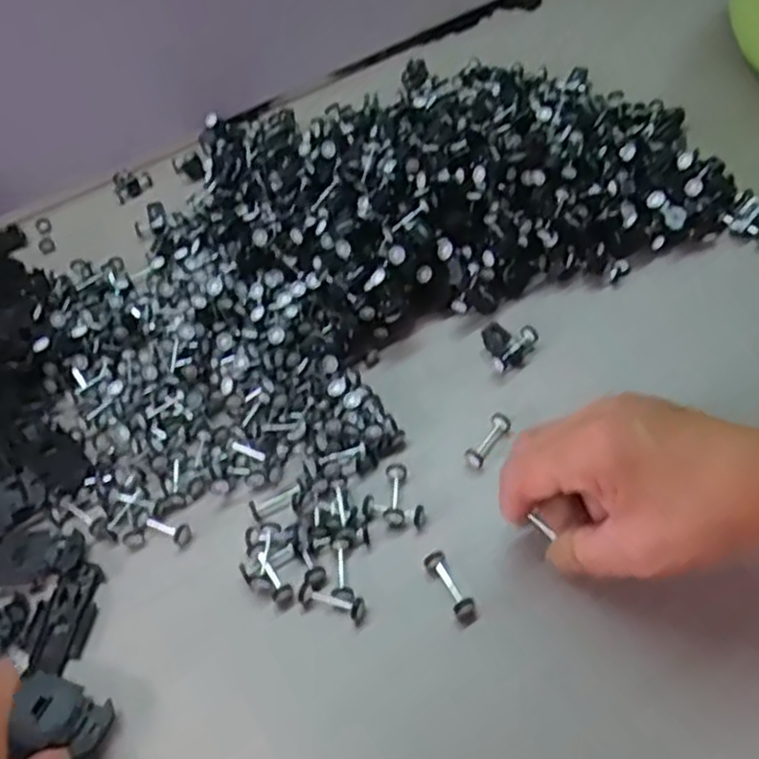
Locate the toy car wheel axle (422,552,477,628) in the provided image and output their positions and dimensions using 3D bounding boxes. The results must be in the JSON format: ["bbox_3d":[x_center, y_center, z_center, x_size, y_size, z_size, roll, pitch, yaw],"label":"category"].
[{"bbox_3d":[0.032,0.096,0.355,0.010,0.012,0.036,-25,52,-12],"label":"toy car wheel axle"}]

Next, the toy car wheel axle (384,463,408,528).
[{"bbox_3d":[0.009,0.056,0.389,0.010,0.009,0.037,-1,51,8],"label":"toy car wheel axle"}]

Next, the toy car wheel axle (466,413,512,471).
[{"bbox_3d":[0.057,0.032,0.402,0.011,0.011,0.033,29,60,28],"label":"toy car wheel axle"}]

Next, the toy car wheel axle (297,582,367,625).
[{"bbox_3d":[-0.022,0.104,0.356,0.033,0.011,0.011,14,54,19],"label":"toy car wheel axle"}]

